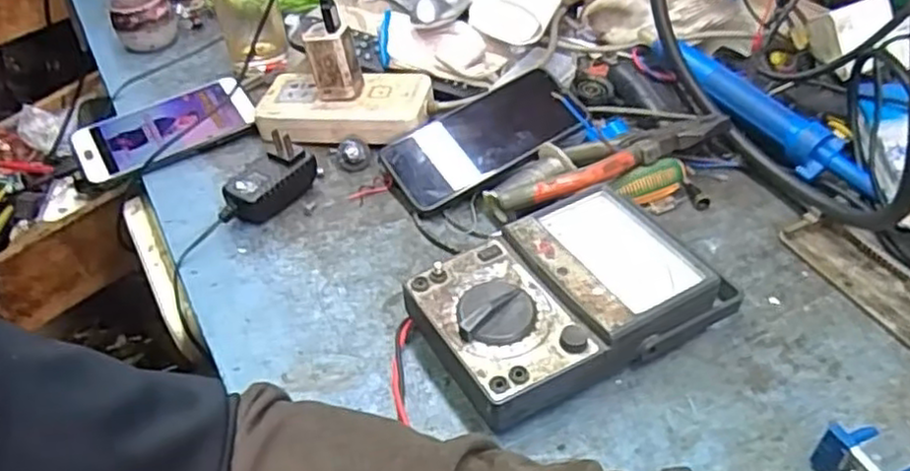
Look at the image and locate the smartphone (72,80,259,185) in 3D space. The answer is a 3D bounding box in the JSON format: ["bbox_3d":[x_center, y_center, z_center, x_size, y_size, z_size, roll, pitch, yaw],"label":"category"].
[{"bbox_3d":[-0.259,-0.098,0.638,0.150,0.013,0.075,-25,57,-16],"label":"smartphone"}]

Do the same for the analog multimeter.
[{"bbox_3d":[0.071,0.039,0.452,0.182,0.049,0.115,-23,45,-20],"label":"analog multimeter"}]

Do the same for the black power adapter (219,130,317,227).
[{"bbox_3d":[-0.150,-0.041,0.561,0.043,0.041,0.083,20,47,24],"label":"black power adapter"}]

